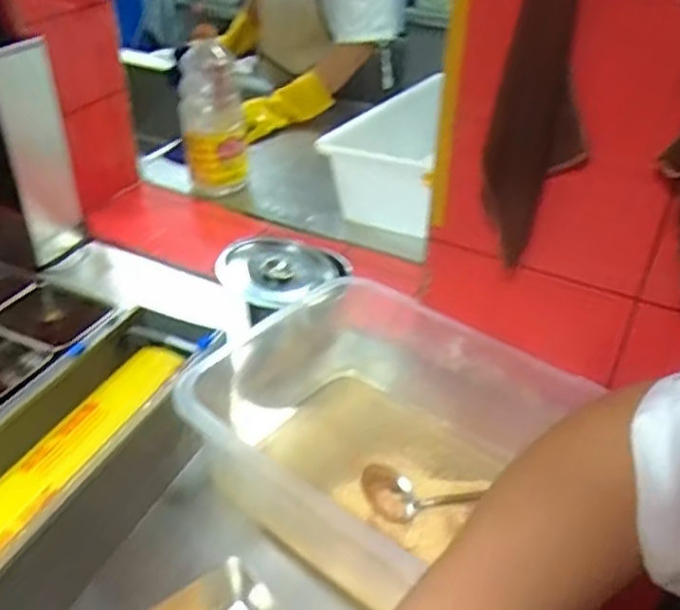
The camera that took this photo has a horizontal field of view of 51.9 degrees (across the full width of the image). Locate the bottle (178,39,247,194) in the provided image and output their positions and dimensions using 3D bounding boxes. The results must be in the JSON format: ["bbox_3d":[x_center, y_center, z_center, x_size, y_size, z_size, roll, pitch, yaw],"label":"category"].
[{"bbox_3d":[-0.234,-0.339,1.287,0.110,0.242,0.086,-8,37,-13],"label":"bottle"}]

